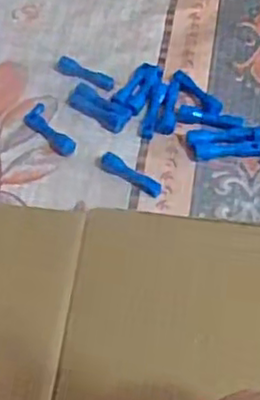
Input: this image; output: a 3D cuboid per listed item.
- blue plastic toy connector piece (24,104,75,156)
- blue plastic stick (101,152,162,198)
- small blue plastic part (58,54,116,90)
[{"bbox_3d":[-0.047,-0.040,0.392,0.014,0.006,0.043,-30,58,-18],"label":"blue plastic toy connector piece"},{"bbox_3d":[0.001,-0.014,0.371,0.037,0.010,0.009,33,62,23],"label":"blue plastic stick"},{"bbox_3d":[-0.027,-0.077,0.416,0.038,0.007,0.009,24,59,19],"label":"small blue plastic part"}]

